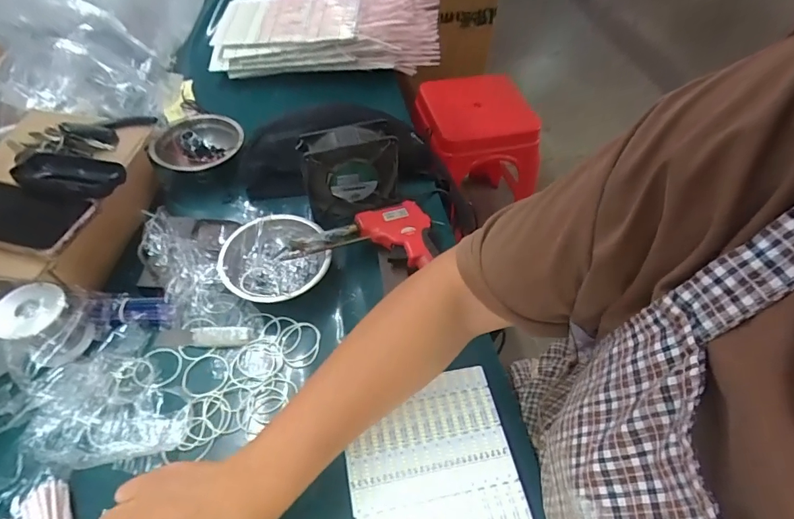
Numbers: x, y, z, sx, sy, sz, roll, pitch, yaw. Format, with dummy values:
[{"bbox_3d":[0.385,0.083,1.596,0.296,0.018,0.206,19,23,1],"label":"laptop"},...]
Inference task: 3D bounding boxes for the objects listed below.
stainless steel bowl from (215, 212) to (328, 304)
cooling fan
[{"bbox_3d":[-0.146,0.005,0.547,0.124,0.045,0.115,1,52,-1],"label":"stainless steel bowl"},{"bbox_3d":[-0.059,-0.110,0.583,0.117,0.123,0.042,-9,53,-9],"label":"cooling fan"}]

